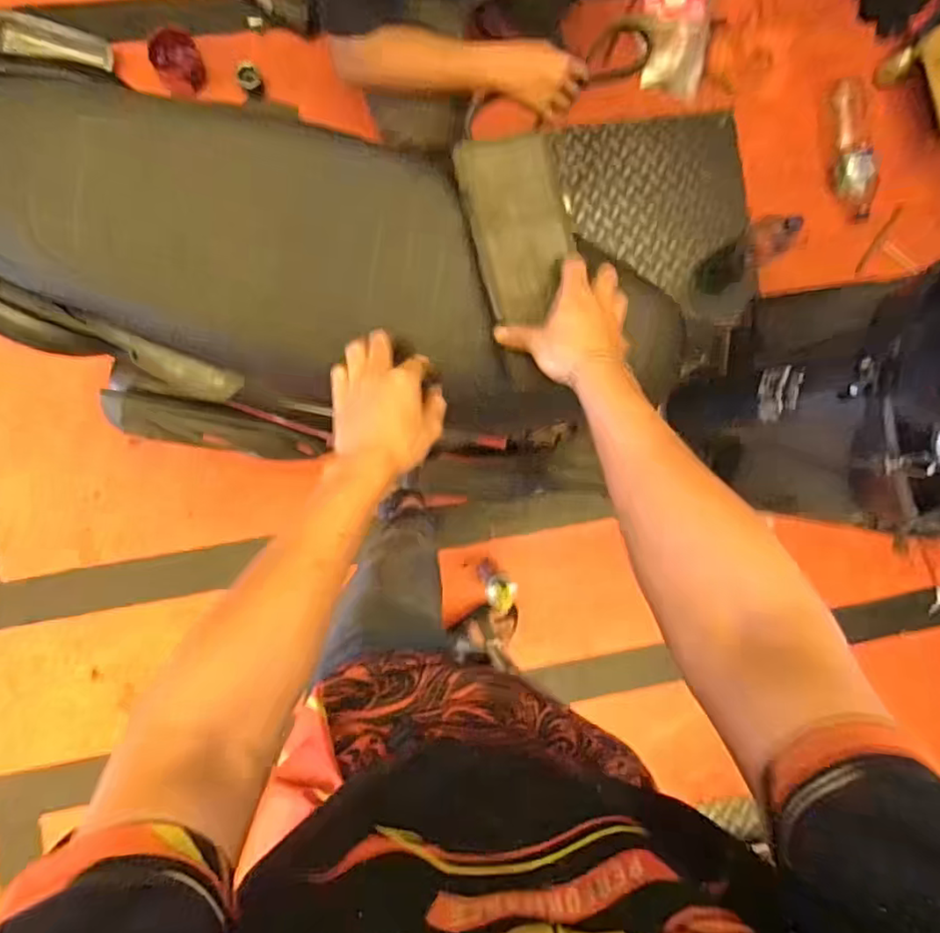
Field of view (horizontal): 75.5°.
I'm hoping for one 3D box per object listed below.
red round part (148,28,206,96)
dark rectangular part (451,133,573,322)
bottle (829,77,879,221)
[{"bbox_3d":[-0.626,-0.869,1.308,0.098,0.023,0.122,-32,130,-16],"label":"red round part"},{"bbox_3d":[0.053,-0.237,0.602,0.101,0.026,0.176,-15,89,-4],"label":"dark rectangular part"},{"bbox_3d":[0.920,-0.761,1.448,0.087,0.100,0.332,-8,91,-6],"label":"bottle"}]

